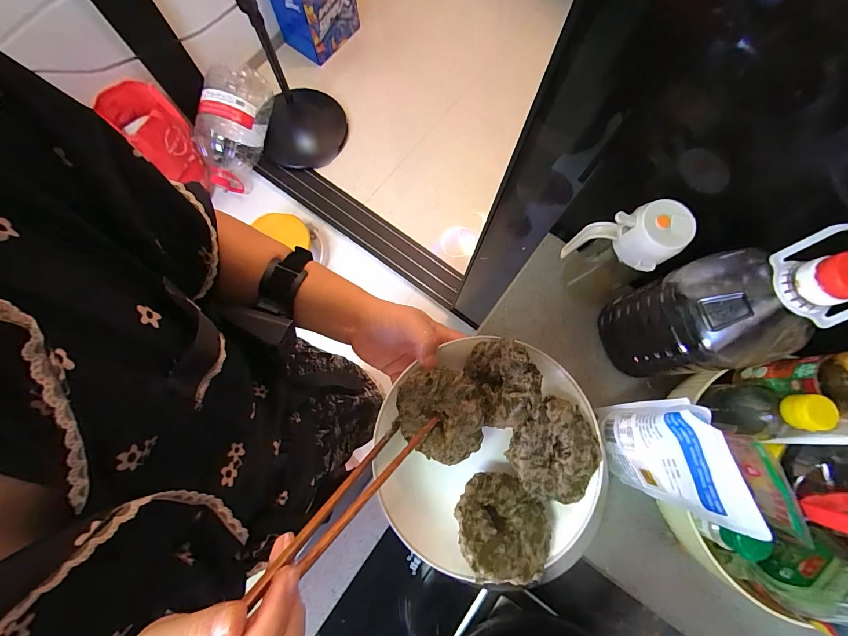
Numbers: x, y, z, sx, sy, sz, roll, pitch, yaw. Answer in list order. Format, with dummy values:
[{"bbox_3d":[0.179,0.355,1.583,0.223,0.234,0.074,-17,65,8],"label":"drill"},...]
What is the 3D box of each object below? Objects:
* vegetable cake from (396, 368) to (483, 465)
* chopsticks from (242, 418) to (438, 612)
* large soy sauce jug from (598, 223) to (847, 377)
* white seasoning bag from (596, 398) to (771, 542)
[{"bbox_3d":[0.015,0.084,0.309,0.069,0.017,0.078,-9,93,12],"label":"vegetable cake"},{"bbox_3d":[-0.067,0.137,0.230,0.022,0.033,0.227,46,42,7],"label":"chopsticks"},{"bbox_3d":[0.316,-0.001,0.389,0.110,0.253,0.115,-12,79,-4],"label":"large soy sauce jug"},{"bbox_3d":[0.251,0.148,0.386,0.038,0.162,0.114,-16,80,-5],"label":"white seasoning bag"}]

